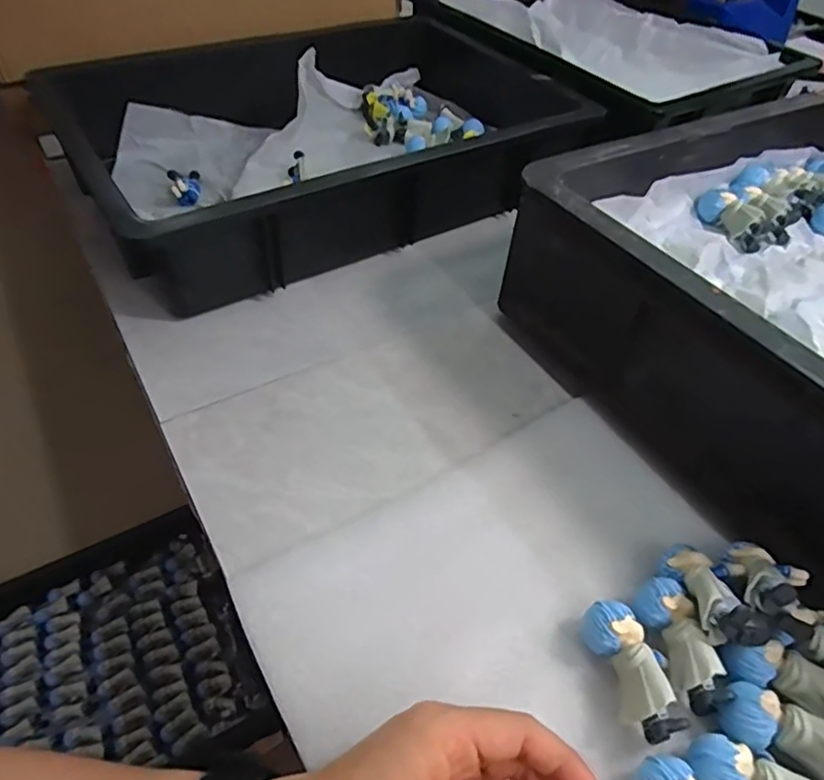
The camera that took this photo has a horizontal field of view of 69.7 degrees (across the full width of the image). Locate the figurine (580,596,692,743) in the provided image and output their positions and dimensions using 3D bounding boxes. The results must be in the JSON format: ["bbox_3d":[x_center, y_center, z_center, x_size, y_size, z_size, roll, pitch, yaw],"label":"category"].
[{"bbox_3d":[0.106,0.135,0.286,0.031,0.033,0.061,-10,49,-14],"label":"figurine"}]

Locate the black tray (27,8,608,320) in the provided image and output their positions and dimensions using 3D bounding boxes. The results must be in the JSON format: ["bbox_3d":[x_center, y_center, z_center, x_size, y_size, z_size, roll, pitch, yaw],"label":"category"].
[{"bbox_3d":[-0.092,-0.261,0.600,0.453,0.094,0.354,-24,53,-25],"label":"black tray"}]

